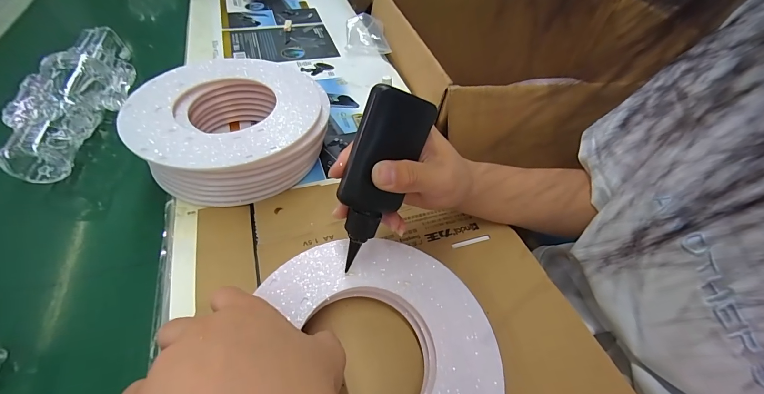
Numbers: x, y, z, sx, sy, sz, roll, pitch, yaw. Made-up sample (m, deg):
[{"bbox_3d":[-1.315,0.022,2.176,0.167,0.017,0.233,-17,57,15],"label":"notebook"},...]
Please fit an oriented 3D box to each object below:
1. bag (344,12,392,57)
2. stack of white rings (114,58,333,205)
[{"bbox_3d":[-0.033,-0.311,0.621,0.088,0.036,0.110,-9,50,-12],"label":"bag"},{"bbox_3d":[-0.164,-0.074,0.376,0.191,0.085,0.200,38,54,26],"label":"stack of white rings"}]

